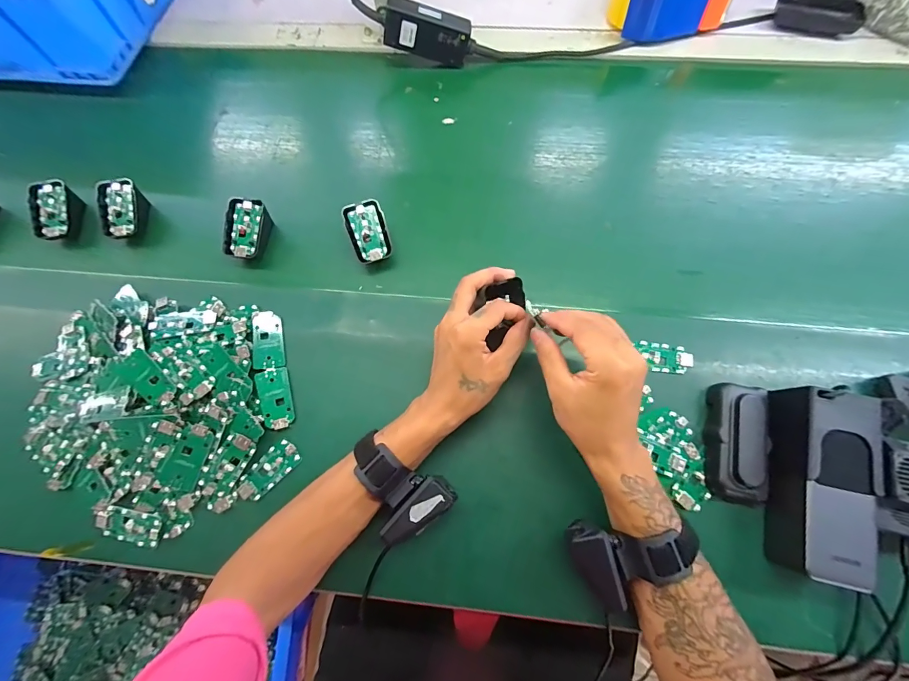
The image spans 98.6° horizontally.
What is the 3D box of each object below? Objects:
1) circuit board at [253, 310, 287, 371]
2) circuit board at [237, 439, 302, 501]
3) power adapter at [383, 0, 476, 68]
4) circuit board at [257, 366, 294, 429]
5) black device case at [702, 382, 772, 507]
[{"bbox_3d":[-0.202,-0.001,0.425,0.031,0.004,0.064,-5,73,-14],"label":"circuit board"},{"bbox_3d":[-0.185,0.130,0.392,0.029,0.011,0.063,41,76,15],"label":"circuit board"},{"bbox_3d":[-0.034,-0.423,0.540,0.120,0.052,0.030,6,69,-16],"label":"power adapter"},{"bbox_3d":[-0.185,0.061,0.407,0.030,0.006,0.062,-15,73,-14],"label":"circuit board"},{"bbox_3d":[0.269,0.096,0.370,0.050,0.034,0.109,9,71,5],"label":"black device case"}]

